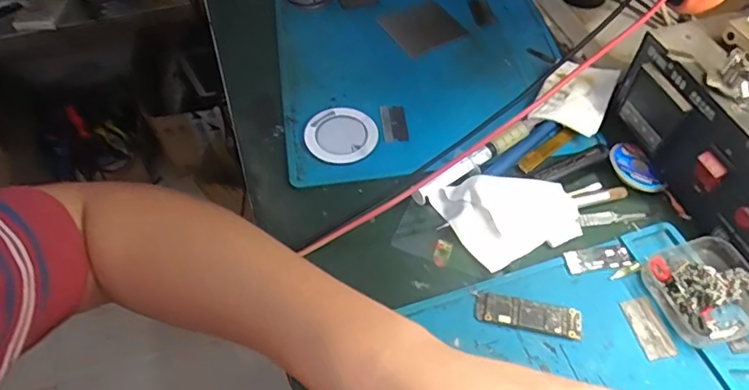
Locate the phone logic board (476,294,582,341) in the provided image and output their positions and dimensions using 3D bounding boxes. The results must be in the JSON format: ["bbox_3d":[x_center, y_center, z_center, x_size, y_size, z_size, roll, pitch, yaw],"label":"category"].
[{"bbox_3d":[0.096,0.075,0.331,0.064,0.005,0.019,9,54,8],"label":"phone logic board"}]

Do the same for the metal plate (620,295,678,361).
[{"bbox_3d":[0.168,0.081,0.327,0.018,0.004,0.038,-10,54,-6],"label":"metal plate"}]

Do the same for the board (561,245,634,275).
[{"bbox_3d":[0.150,0.042,0.356,0.043,0.004,0.016,-6,53,-3],"label":"board"}]

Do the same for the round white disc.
[{"bbox_3d":[-0.026,-0.047,0.422,0.055,0.009,0.051,-1,53,1],"label":"round white disc"}]

